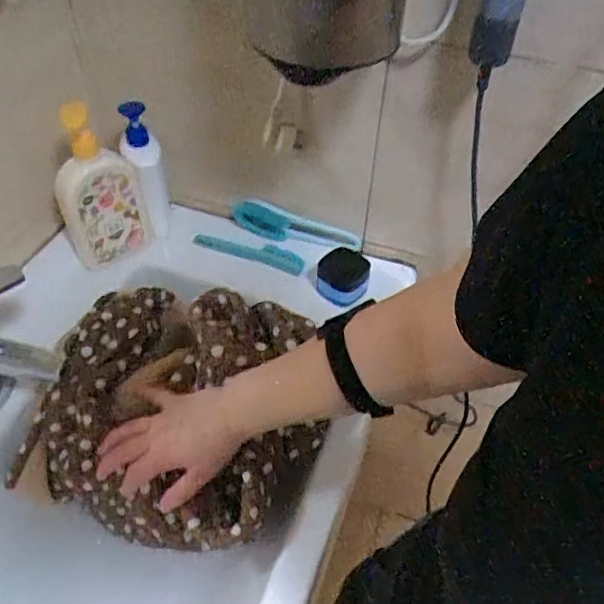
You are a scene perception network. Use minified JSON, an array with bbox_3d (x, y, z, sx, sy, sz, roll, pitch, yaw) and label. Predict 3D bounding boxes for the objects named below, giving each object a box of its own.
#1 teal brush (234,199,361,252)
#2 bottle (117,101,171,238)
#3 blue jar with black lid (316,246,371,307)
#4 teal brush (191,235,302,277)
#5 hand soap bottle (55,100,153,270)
[{"bbox_3d":[-0.013,-0.115,0.846,0.200,0.034,0.051,11,48,8],"label":"teal brush"},{"bbox_3d":[-0.219,-0.179,0.799,0.054,0.180,0.058,-13,50,-13],"label":"bottle"},{"bbox_3d":[0.057,-0.035,0.786,0.067,0.042,0.075,10,48,8],"label":"blue jar with black lid"},{"bbox_3d":[-0.079,-0.074,0.826,0.168,0.019,0.028,13,49,10],"label":"teal brush"},{"bbox_3d":[-0.282,-0.141,0.772,0.116,0.196,0.059,-32,54,-27],"label":"hand soap bottle"}]

